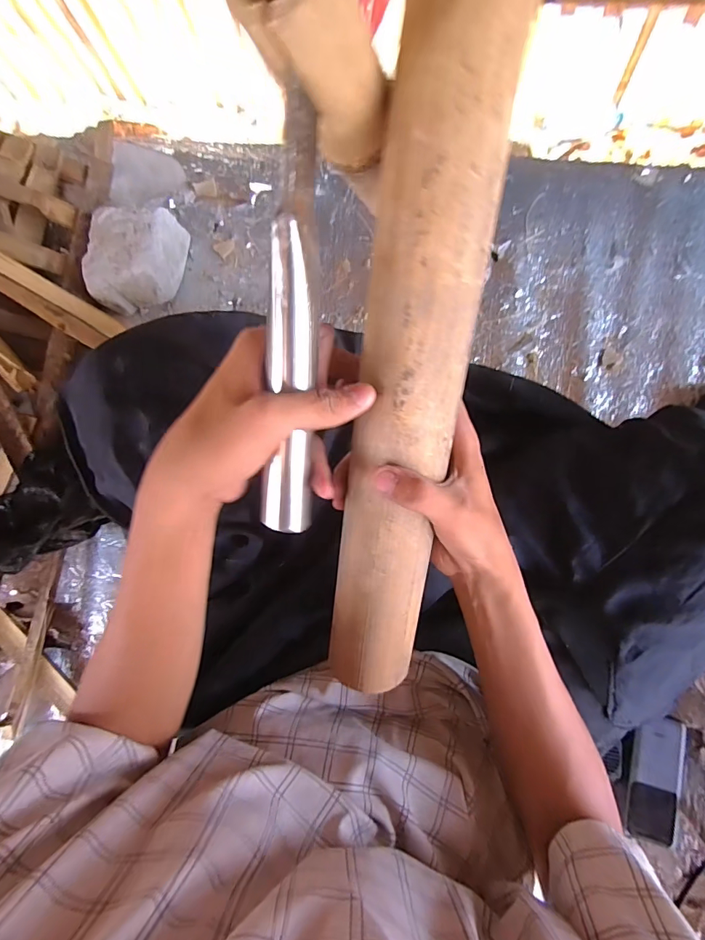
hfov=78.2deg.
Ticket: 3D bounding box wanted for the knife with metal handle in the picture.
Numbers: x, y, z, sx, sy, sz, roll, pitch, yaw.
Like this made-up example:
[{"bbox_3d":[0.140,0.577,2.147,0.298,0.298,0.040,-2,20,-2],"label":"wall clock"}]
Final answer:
[{"bbox_3d":[-0.034,-0.068,0.247,0.029,0.023,0.229,7,113,5],"label":"knife with metal handle"}]

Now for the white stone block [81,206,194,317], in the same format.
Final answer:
[{"bbox_3d":[-0.319,-0.309,0.640,0.115,0.076,0.132,5,82,5],"label":"white stone block"}]

